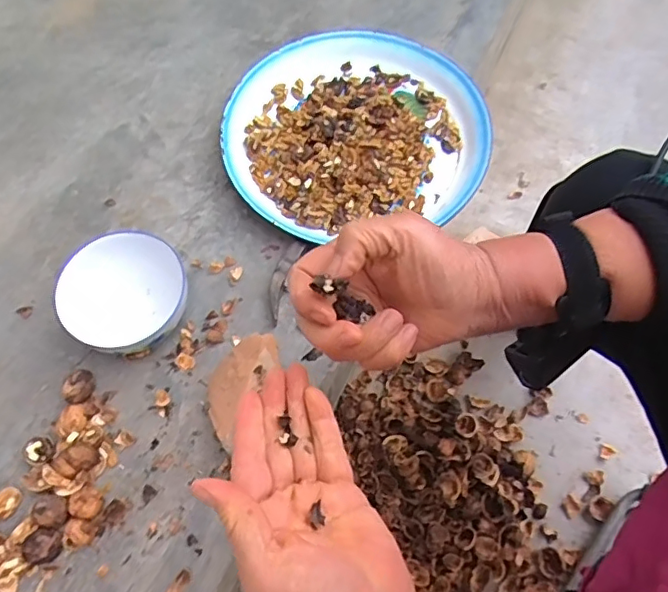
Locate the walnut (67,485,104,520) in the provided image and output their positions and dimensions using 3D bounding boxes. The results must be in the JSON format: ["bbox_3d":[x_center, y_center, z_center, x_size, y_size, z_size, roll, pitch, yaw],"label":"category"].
[{"bbox_3d":[-0.250,0.211,0.570,0.032,0.027,0.030,-1,65,3],"label":"walnut"}]

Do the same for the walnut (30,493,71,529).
[{"bbox_3d":[-0.281,0.215,0.558,0.036,0.024,0.031,7,66,6],"label":"walnut"}]

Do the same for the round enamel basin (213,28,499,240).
[{"bbox_3d":[0.025,-0.228,0.749,0.338,0.034,0.301,-16,66,-4],"label":"round enamel basin"}]

